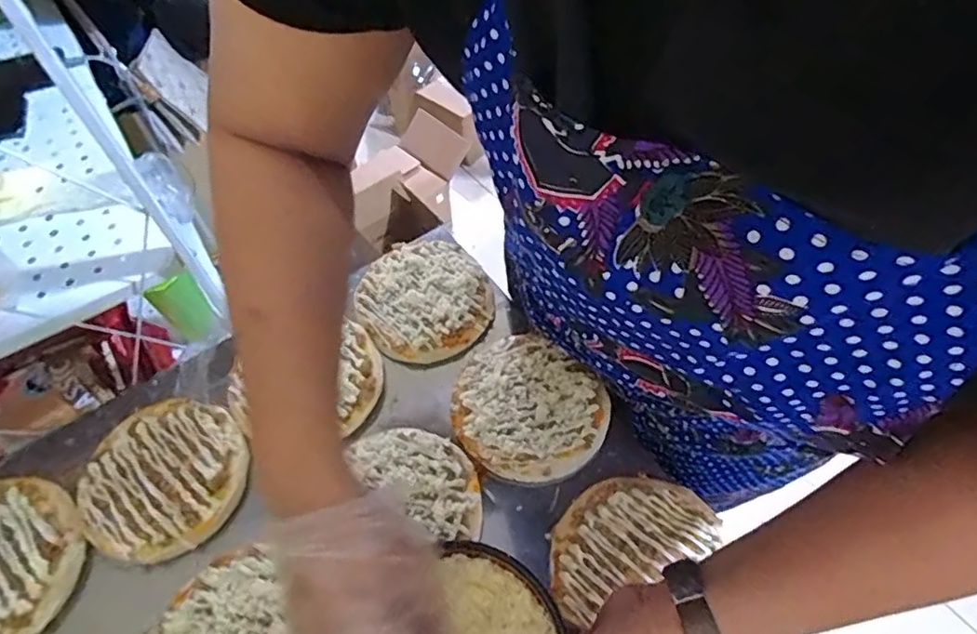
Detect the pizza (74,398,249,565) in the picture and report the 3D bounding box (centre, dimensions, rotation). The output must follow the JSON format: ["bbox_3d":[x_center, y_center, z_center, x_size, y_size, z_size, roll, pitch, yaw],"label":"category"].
[{"bbox_3d":[-0.300,0.147,0.544,0.137,0.024,0.143,-1,58,2],"label":"pizza"}]

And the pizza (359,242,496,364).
[{"bbox_3d":[-0.071,-0.021,0.643,0.136,0.027,0.144,-1,58,2],"label":"pizza"}]

